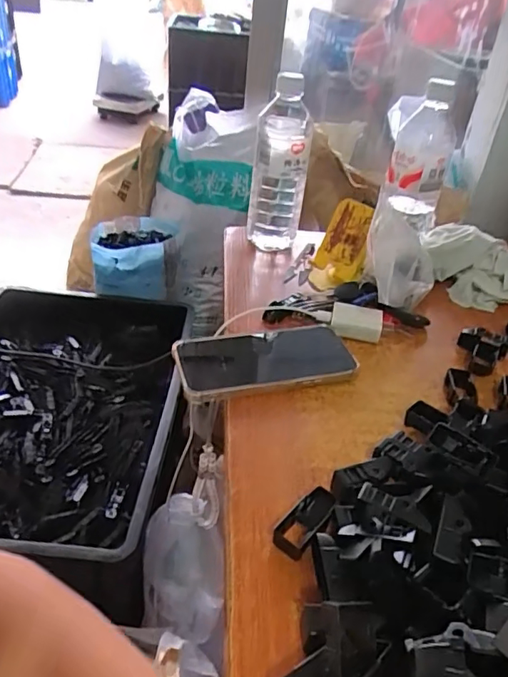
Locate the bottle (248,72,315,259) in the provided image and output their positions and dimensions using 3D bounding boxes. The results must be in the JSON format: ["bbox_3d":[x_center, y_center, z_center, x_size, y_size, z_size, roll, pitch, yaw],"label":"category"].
[{"bbox_3d":[0.031,-0.215,0.677,0.069,0.216,0.062,6,34,1],"label":"bottle"}]

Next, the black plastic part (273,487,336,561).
[{"bbox_3d":[0.035,0.125,0.363,0.022,0.018,0.049,24,39,26],"label":"black plastic part"}]

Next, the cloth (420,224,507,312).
[{"bbox_3d":[0.270,-0.093,0.677,0.088,0.062,0.139,-26,45,-37],"label":"cloth"}]

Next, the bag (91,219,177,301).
[{"bbox_3d":[-0.261,-0.174,1.182,0.178,0.125,0.169,-1,35,-12],"label":"bag"}]

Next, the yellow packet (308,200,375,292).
[{"bbox_3d":[0.107,-0.109,0.639,0.027,0.108,0.062,-3,31,-45],"label":"yellow packet"}]

